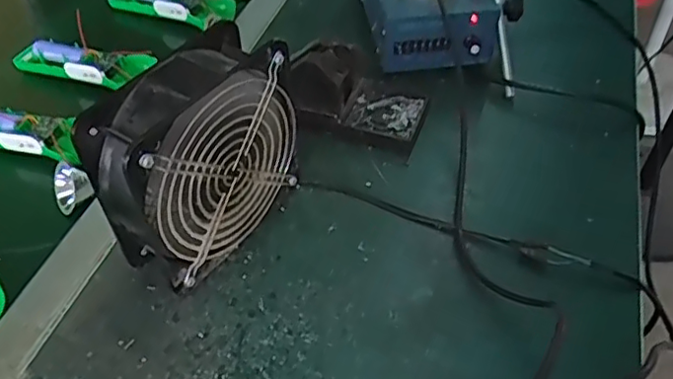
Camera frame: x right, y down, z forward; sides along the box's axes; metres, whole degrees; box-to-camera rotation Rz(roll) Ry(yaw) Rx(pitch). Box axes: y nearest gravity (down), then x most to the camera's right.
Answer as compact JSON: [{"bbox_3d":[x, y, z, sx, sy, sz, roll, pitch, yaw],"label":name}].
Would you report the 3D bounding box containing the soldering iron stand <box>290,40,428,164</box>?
[{"bbox_3d":[0.023,-0.089,0.533,0.108,0.075,0.069,13,49,14],"label":"soldering iron stand"}]

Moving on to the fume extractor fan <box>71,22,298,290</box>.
[{"bbox_3d":[-0.091,-0.015,0.431,0.057,0.162,0.147,31,52,27],"label":"fume extractor fan"}]

